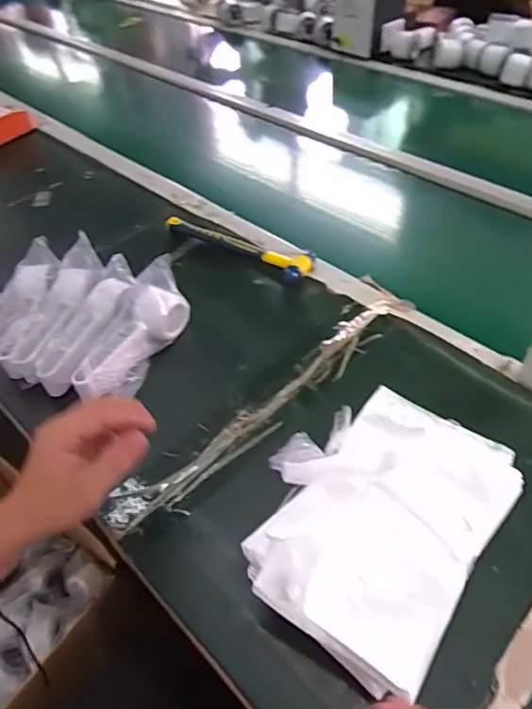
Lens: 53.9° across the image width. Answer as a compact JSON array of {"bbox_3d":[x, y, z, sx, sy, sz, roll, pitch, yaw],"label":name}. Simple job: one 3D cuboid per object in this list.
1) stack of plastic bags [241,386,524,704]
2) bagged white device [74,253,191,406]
[{"bbox_3d":[0.085,0.136,0.450,0.189,0.076,0.218,28,55,27],"label":"stack of plastic bags"},{"bbox_3d":[-0.158,-0.023,0.613,0.062,0.082,0.173,17,51,19],"label":"bagged white device"}]

